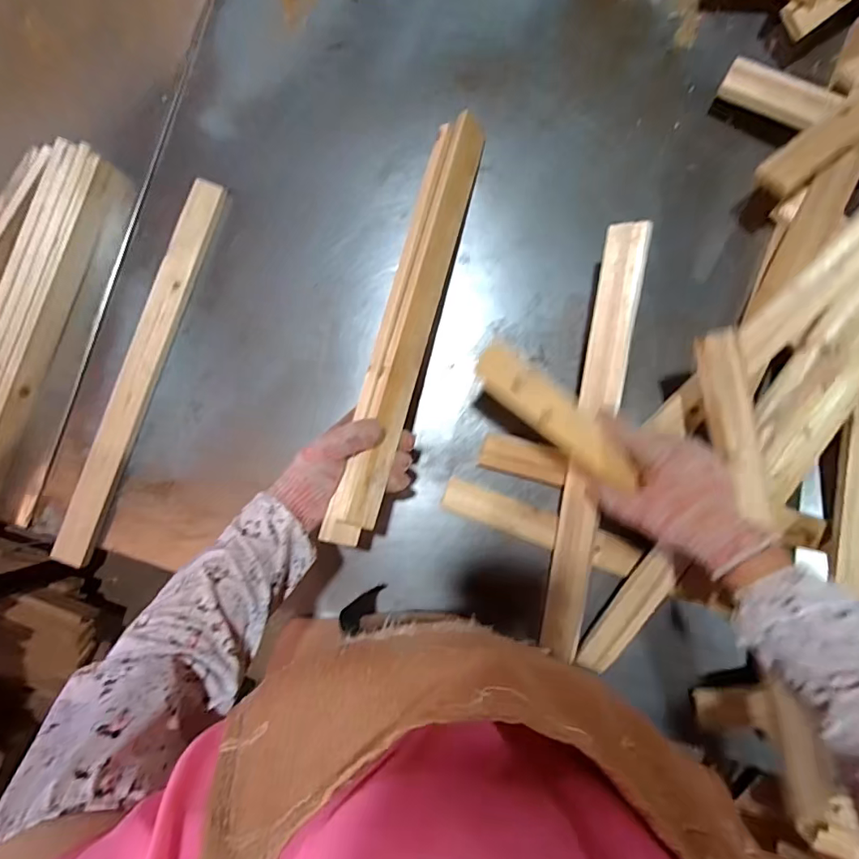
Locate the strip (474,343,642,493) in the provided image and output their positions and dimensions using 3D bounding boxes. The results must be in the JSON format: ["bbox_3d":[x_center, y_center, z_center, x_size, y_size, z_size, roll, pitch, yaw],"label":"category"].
[{"bbox_3d":[0.127,-0.012,0.463,0.188,0.017,0.048,40,91,-4],"label":"strip"}]

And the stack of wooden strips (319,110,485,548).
[{"bbox_3d":[-0.023,-0.121,0.510,0.053,0.033,0.485,14,79,3],"label":"stack of wooden strips"}]

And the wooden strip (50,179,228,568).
[{"bbox_3d":[-0.358,-0.070,0.578,0.045,0.017,0.484,21,90,3],"label":"wooden strip"}]

